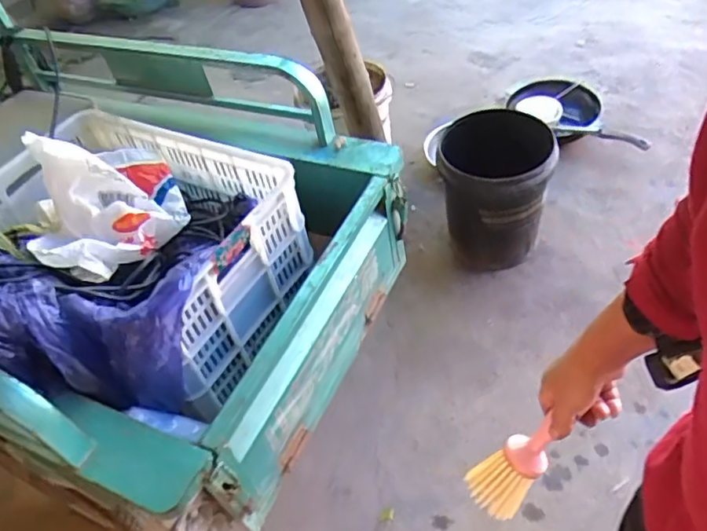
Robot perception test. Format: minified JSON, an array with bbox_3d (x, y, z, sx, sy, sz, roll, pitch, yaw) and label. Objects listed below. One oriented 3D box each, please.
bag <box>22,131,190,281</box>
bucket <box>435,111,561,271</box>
[{"bbox_3d":[-0.453,-0.139,1.074,0.253,0.179,0.281,-27,48,-12],"label":"bag"},{"bbox_3d":[0.394,-0.217,1.722,0.295,0.398,0.297,-3,47,4],"label":"bucket"}]

